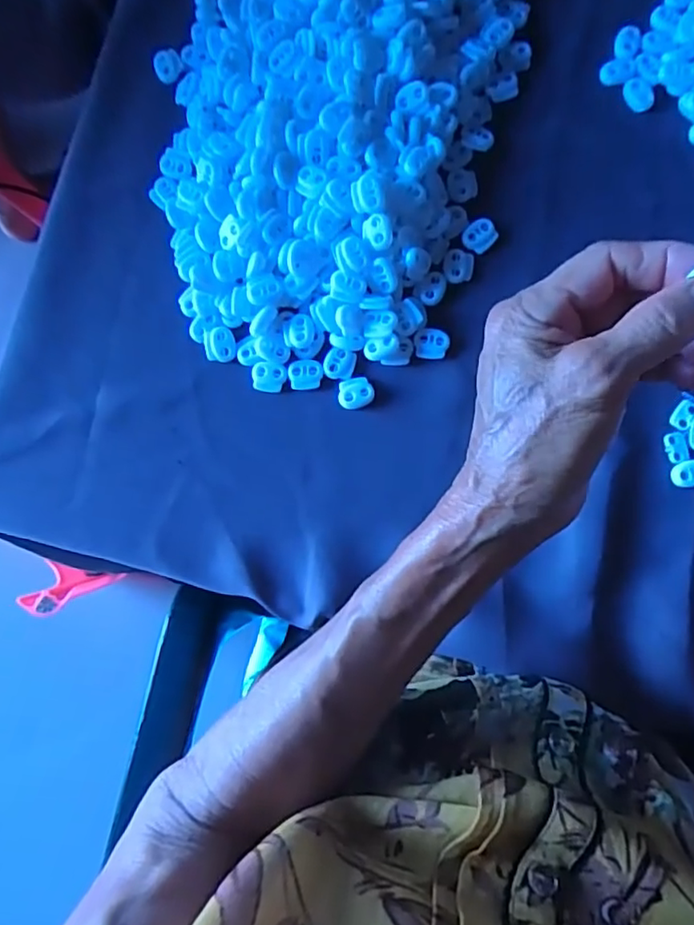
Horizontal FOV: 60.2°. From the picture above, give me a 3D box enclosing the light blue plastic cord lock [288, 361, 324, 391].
[{"bbox_3d":[-0.026,-0.055,0.375,0.021,0.004,0.018,-3,83,4],"label":"light blue plastic cord lock"}]

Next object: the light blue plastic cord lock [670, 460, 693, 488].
[{"bbox_3d":[0.205,0.007,0.356,0.023,0.004,0.015,-6,83,4],"label":"light blue plastic cord lock"}]

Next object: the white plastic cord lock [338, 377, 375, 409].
[{"bbox_3d":[0.006,-0.044,0.374,0.022,0.005,0.019,-12,82,3],"label":"white plastic cord lock"}]

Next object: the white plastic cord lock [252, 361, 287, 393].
[{"bbox_3d":[-0.049,-0.054,0.377,0.021,0.005,0.018,10,84,6],"label":"white plastic cord lock"}]

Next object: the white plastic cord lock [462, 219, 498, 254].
[{"bbox_3d":[0.086,-0.146,0.383,0.022,0.004,0.018,-44,82,-2],"label":"white plastic cord lock"}]

